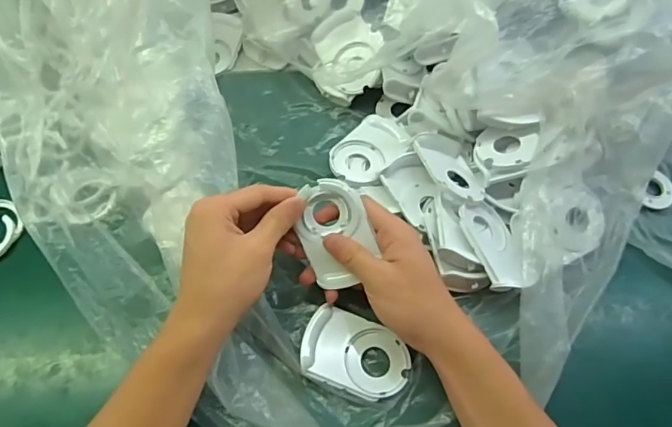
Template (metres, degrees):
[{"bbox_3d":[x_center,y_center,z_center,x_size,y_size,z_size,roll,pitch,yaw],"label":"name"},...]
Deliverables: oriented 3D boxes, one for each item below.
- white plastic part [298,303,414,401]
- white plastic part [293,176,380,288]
[{"bbox_3d":[0.016,0.108,0.374,0.083,0.017,0.059,17,61,9],"label":"white plastic part"},{"bbox_3d":[-0.001,0.016,0.375,0.054,0.007,0.083,-18,100,11],"label":"white plastic part"}]

